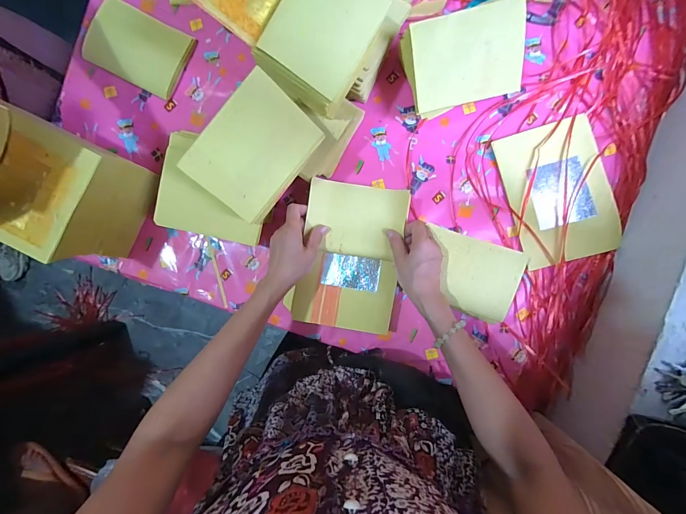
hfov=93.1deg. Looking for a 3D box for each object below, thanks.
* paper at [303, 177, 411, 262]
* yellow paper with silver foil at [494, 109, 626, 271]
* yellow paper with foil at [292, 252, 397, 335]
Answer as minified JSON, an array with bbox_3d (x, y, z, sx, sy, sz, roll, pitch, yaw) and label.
[{"bbox_3d":[0.021,-0.059,0.517,0.152,0.013,0.110,9,91,2],"label":"paper"},{"bbox_3d":[0.370,-0.110,0.556,0.161,0.013,0.234,-15,89,7],"label":"yellow paper with silver foil"},{"bbox_3d":[0.003,0.057,0.534,0.161,0.016,0.118,9,91,2],"label":"yellow paper with foil"}]

